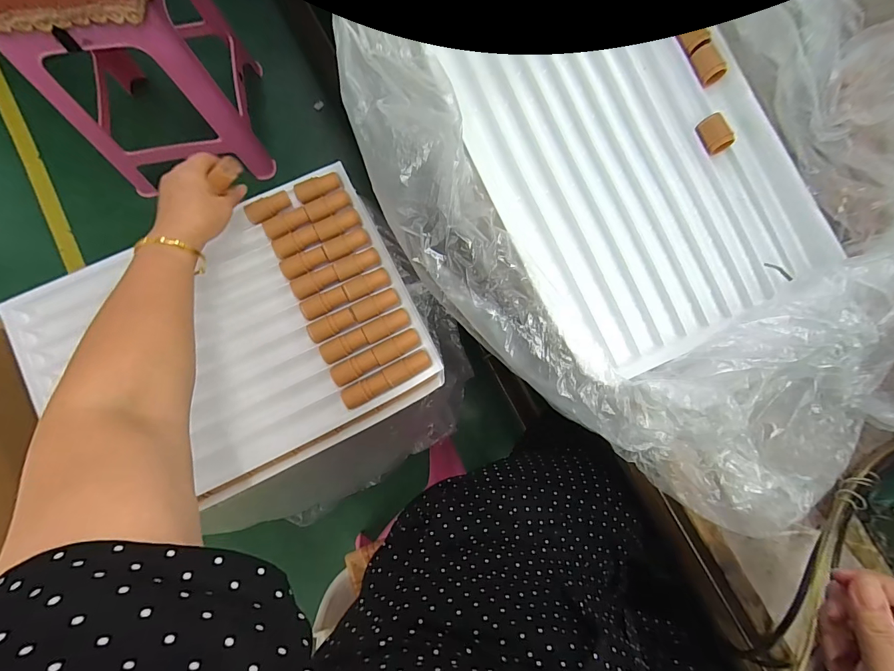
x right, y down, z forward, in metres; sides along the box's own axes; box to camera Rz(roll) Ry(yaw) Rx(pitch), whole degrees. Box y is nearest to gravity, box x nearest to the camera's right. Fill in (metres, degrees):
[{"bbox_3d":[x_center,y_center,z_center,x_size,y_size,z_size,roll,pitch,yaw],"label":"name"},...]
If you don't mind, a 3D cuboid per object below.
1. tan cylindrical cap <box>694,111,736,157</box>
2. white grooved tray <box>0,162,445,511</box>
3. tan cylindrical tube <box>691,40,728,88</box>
[{"bbox_3d":[0.282,-0.213,0.417,0.024,0.020,0.038,-23,83,-6],"label":"tan cylindrical cap"},{"bbox_3d":[-0.268,0.008,0.498,0.441,0.042,0.329,-26,83,-6],"label":"white grooved tray"},{"bbox_3d":[0.284,-0.294,0.432,0.023,0.017,0.039,-23,83,-5],"label":"tan cylindrical tube"}]

